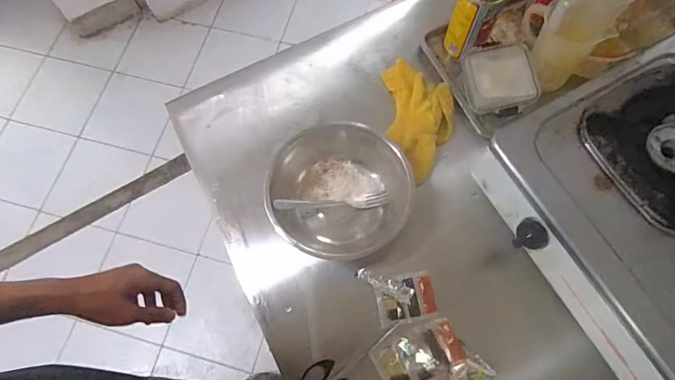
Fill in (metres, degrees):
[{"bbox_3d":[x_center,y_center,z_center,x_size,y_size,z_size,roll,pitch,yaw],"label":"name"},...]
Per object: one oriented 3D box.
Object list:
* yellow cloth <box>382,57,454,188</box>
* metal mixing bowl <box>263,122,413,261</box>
[{"bbox_3d":[0.136,-0.123,0.733,0.104,0.046,0.211,-2,69,1],"label":"yellow cloth"},{"bbox_3d":[-0.001,0.001,0.669,0.205,0.081,0.186,-14,70,-4],"label":"metal mixing bowl"}]

